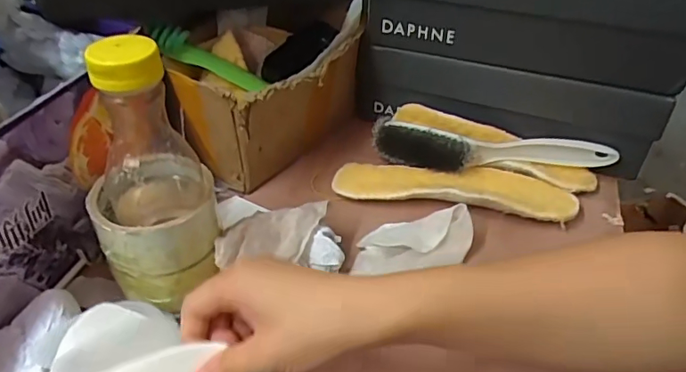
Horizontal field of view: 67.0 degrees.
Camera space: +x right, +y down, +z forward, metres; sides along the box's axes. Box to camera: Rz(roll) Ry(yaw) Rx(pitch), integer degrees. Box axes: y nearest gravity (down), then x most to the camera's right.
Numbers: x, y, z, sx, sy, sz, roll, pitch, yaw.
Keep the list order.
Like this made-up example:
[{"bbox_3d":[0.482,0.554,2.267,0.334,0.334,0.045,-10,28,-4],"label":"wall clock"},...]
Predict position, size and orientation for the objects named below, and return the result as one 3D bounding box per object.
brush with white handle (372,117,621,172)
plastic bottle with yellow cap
[{"bbox_3d":[0.144,-0.030,0.501,0.229,0.030,0.046,7,39,7],"label":"brush with white handle"},{"bbox_3d":[-0.131,-0.009,0.347,0.079,0.179,0.080,-19,43,-24],"label":"plastic bottle with yellow cap"}]

